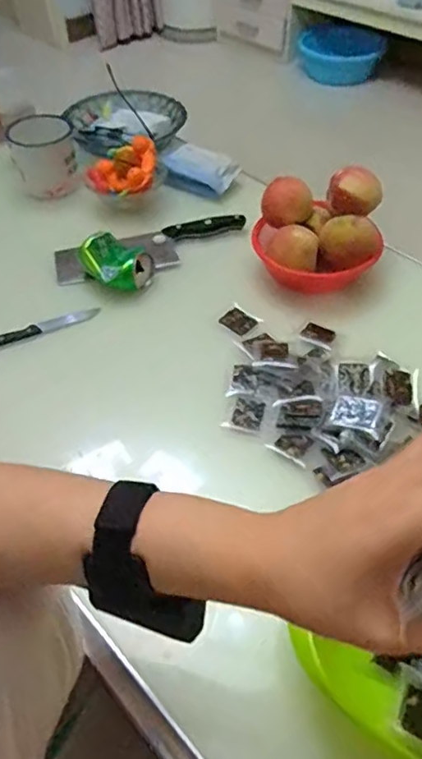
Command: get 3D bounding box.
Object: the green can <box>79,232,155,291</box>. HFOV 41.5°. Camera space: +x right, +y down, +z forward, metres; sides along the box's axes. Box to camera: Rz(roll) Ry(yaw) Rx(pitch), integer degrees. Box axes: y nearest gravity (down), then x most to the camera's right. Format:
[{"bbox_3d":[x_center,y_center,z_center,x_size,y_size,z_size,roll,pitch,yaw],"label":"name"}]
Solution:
[{"bbox_3d":[-0.135,-0.170,0.803,0.074,0.051,0.084,-36,57,-25],"label":"green can"}]

